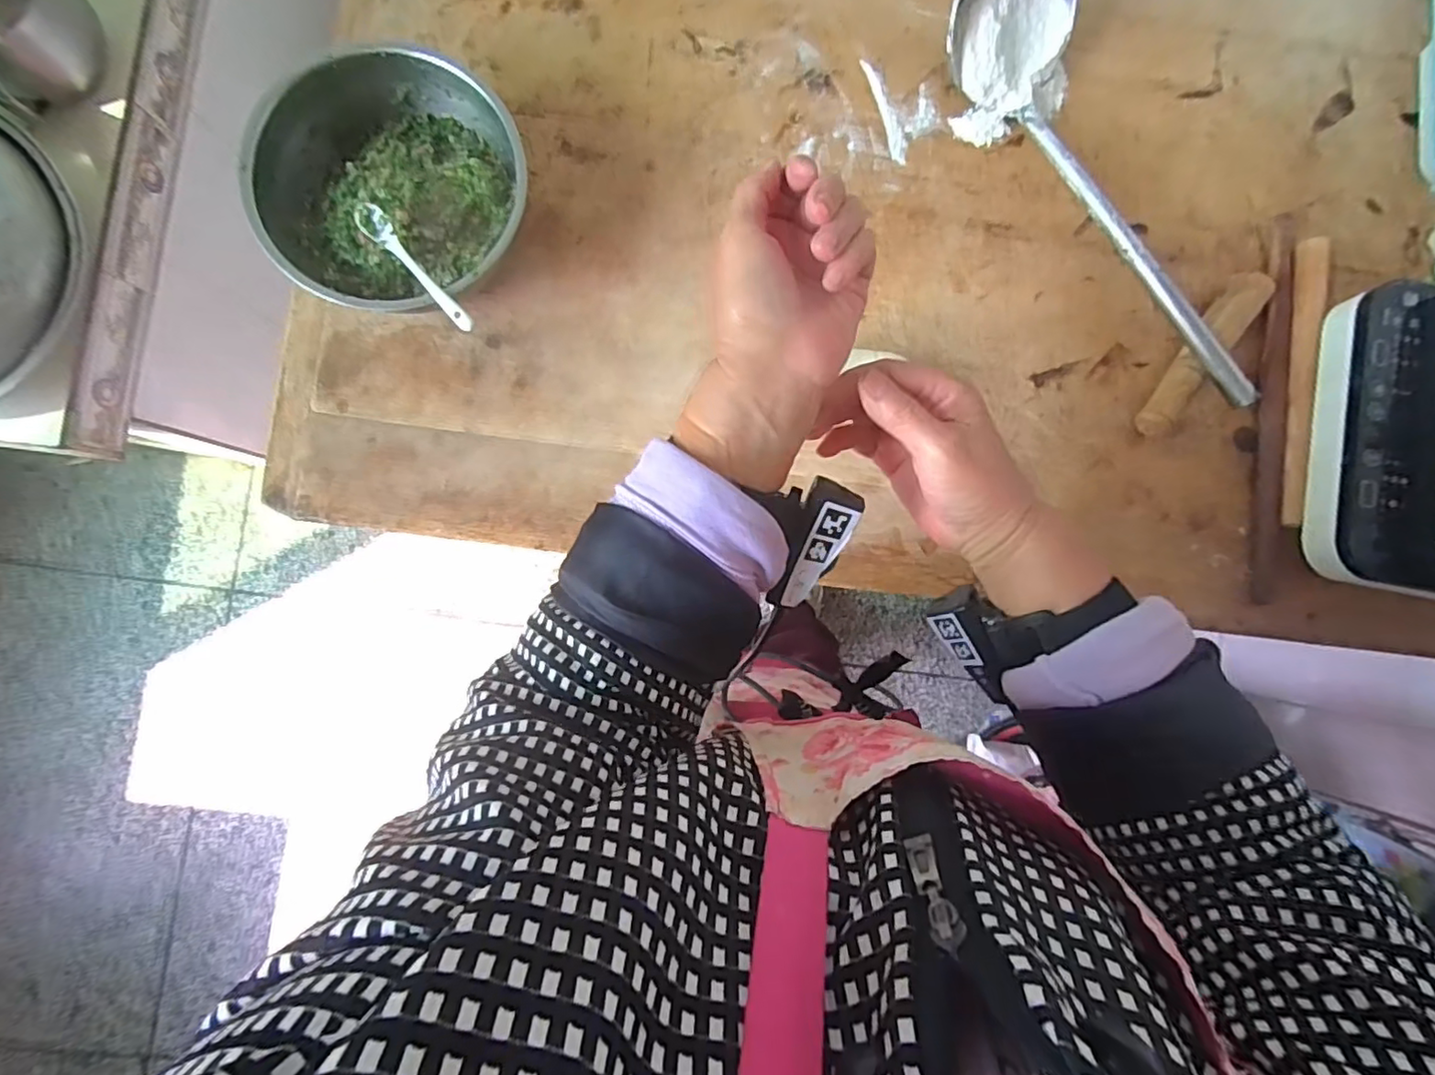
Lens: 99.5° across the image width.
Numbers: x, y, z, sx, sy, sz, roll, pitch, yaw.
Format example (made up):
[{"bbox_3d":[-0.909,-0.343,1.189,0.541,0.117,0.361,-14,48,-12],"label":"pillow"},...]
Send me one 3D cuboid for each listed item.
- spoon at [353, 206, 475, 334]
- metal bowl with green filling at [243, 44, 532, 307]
[{"bbox_3d":[-0.249,-0.224,0.498,0.023,0.026,0.150,-43,89,-5],"label":"spoon"},{"bbox_3d":[-0.271,-0.293,0.539,0.201,0.080,0.213,0,85,-4],"label":"metal bowl with green filling"}]

